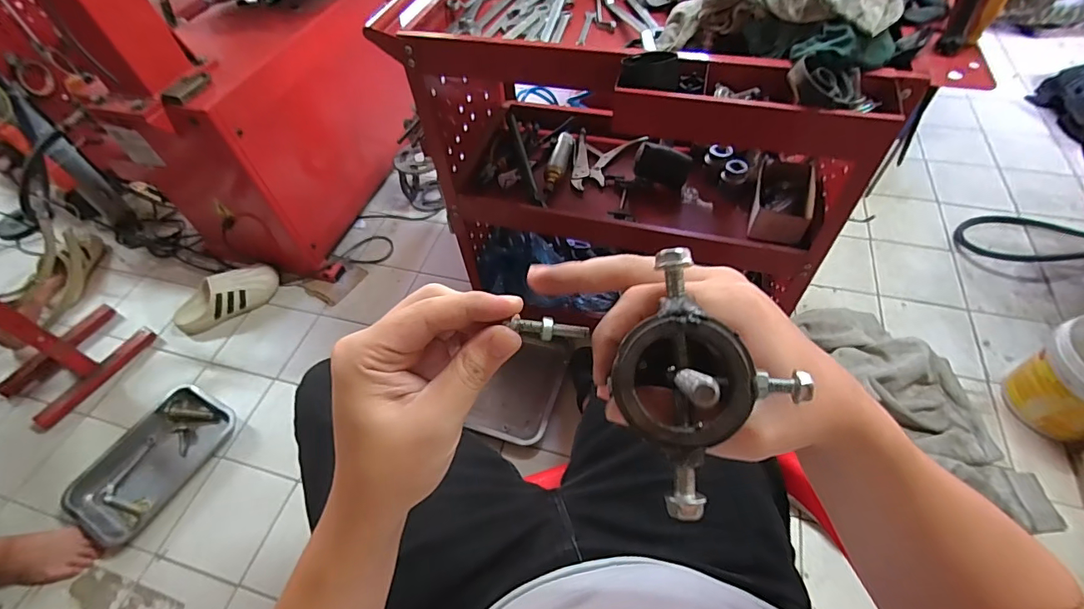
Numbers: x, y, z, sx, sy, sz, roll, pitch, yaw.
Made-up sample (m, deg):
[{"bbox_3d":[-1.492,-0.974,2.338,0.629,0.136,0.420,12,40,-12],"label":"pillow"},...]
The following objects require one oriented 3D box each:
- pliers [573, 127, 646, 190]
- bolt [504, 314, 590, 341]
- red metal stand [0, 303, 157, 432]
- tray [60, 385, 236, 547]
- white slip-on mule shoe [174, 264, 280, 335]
[{"bbox_3d":[0.138,-0.308,0.983,0.145,0.033,0.178,5,54,7],"label":"pliers"},{"bbox_3d":[0.004,0.011,0.214,0.035,0.006,0.008,7,54,-3],"label":"bolt"},{"bbox_3d":[-1.184,0.052,1.064,0.201,0.354,0.292,20,58,17],"label":"red metal stand"},{"bbox_3d":[-0.854,0.337,1.036,0.197,0.035,0.310,21,58,18],"label":"tray"},{"bbox_3d":[-0.843,-0.020,1.255,0.268,0.094,0.086,-30,57,-17],"label":"white slip-on mule shoe"}]

